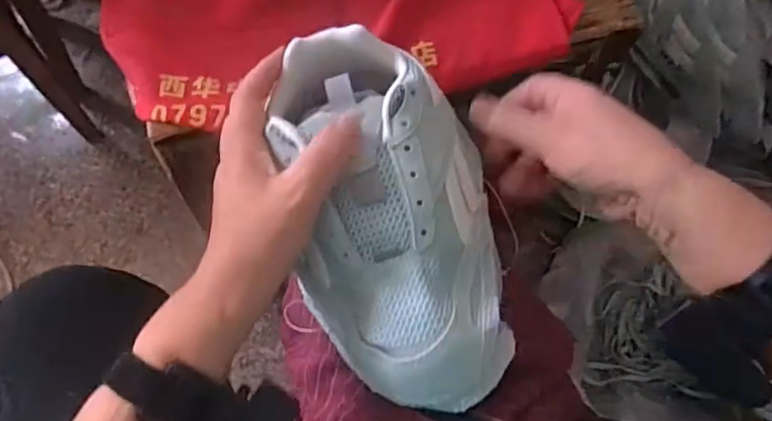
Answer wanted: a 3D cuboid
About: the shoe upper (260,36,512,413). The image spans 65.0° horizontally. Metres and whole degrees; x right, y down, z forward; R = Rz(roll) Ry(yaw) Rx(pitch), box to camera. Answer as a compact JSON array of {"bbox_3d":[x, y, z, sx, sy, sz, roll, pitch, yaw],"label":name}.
[{"bbox_3d":[0.004,0.001,0.381,0.121,0.068,0.237,-15,83,-9],"label":"shoe upper"}]

